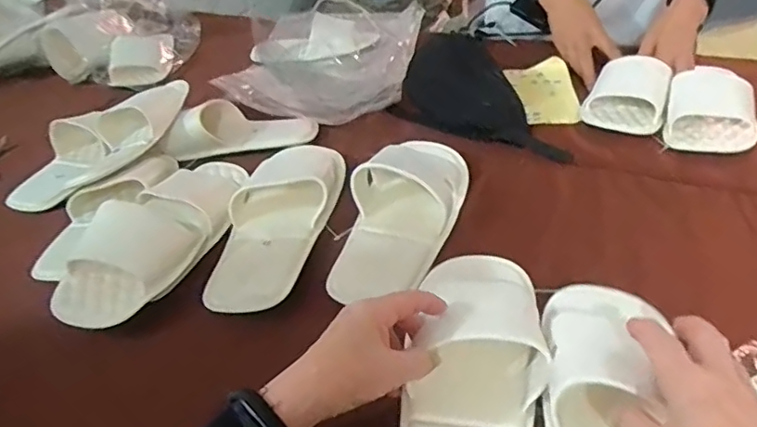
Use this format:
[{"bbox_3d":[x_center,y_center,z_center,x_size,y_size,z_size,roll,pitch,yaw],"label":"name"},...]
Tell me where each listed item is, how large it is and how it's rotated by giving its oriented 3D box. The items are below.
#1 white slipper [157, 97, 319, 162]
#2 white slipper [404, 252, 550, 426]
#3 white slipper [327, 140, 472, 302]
[{"bbox_3d":[-0.188,-0.118,0.794,0.205,0.059,0.076,-7,38,-5],"label":"white slipper"},{"bbox_3d":[0.073,0.129,0.437,0.098,0.060,0.270,7,47,13],"label":"white slipper"},{"bbox_3d":[0.028,-0.016,0.624,0.119,0.053,0.256,7,39,13],"label":"white slipper"}]

